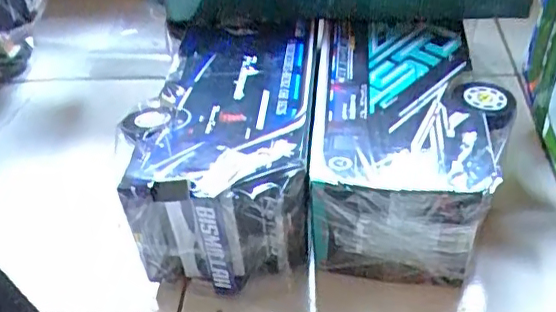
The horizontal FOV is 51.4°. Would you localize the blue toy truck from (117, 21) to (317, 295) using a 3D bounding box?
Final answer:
[{"bbox_3d":[-0.048,-0.014,0.604,0.172,0.132,0.271,1,43,8],"label":"blue toy truck"}]

